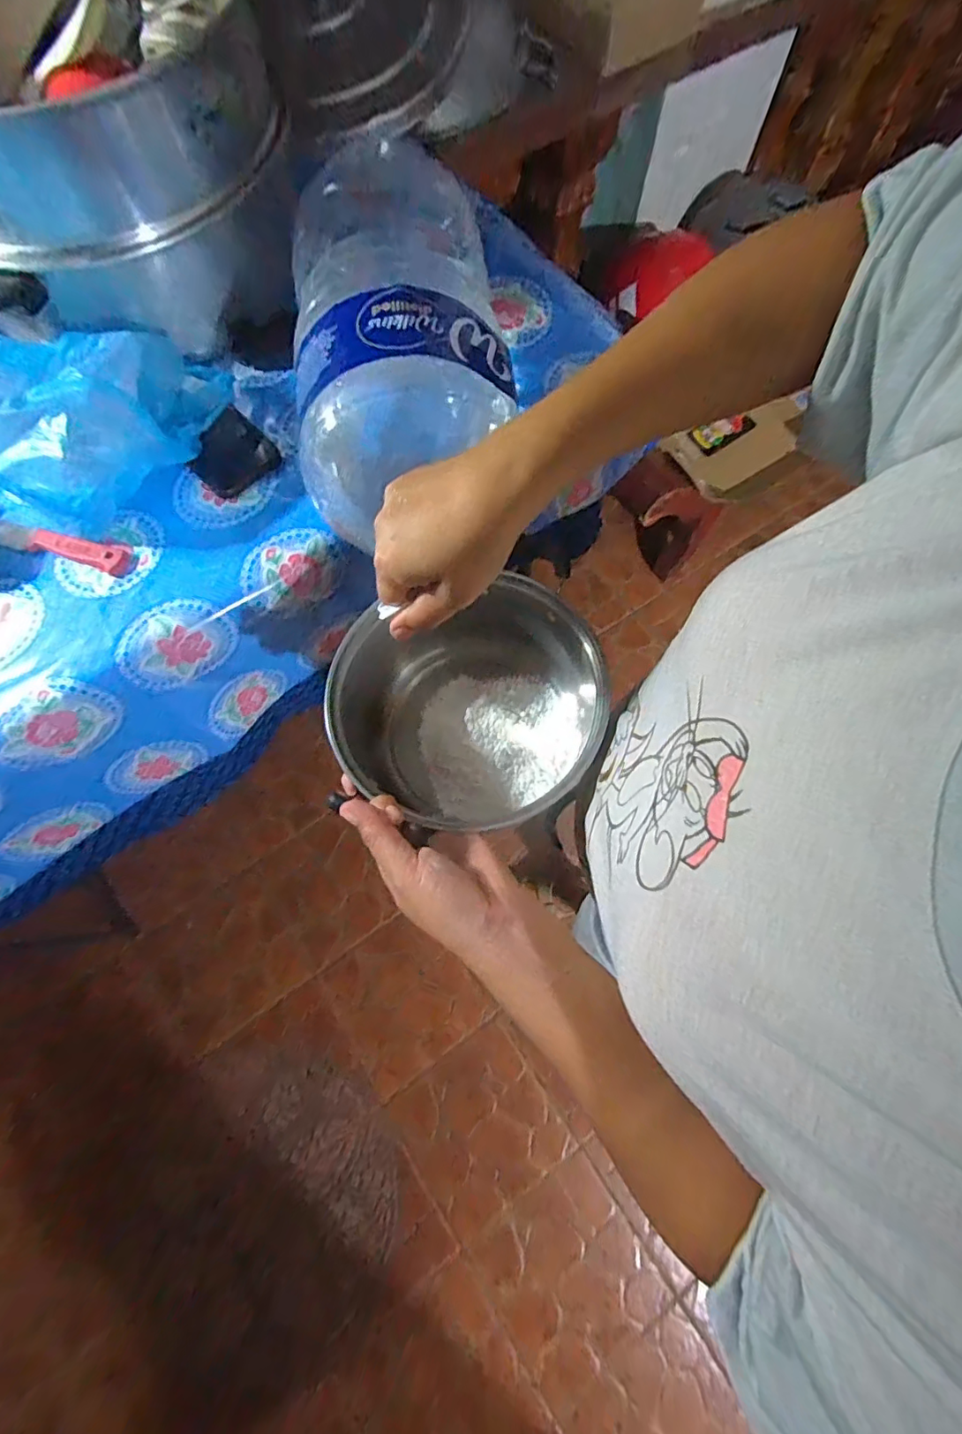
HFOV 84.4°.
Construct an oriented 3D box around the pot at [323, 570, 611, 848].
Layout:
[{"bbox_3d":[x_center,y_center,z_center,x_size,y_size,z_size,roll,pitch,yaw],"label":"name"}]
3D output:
[{"bbox_3d":[-0.011,0.002,0.463,0.208,0.134,0.190,0,71,1],"label":"pot"}]

